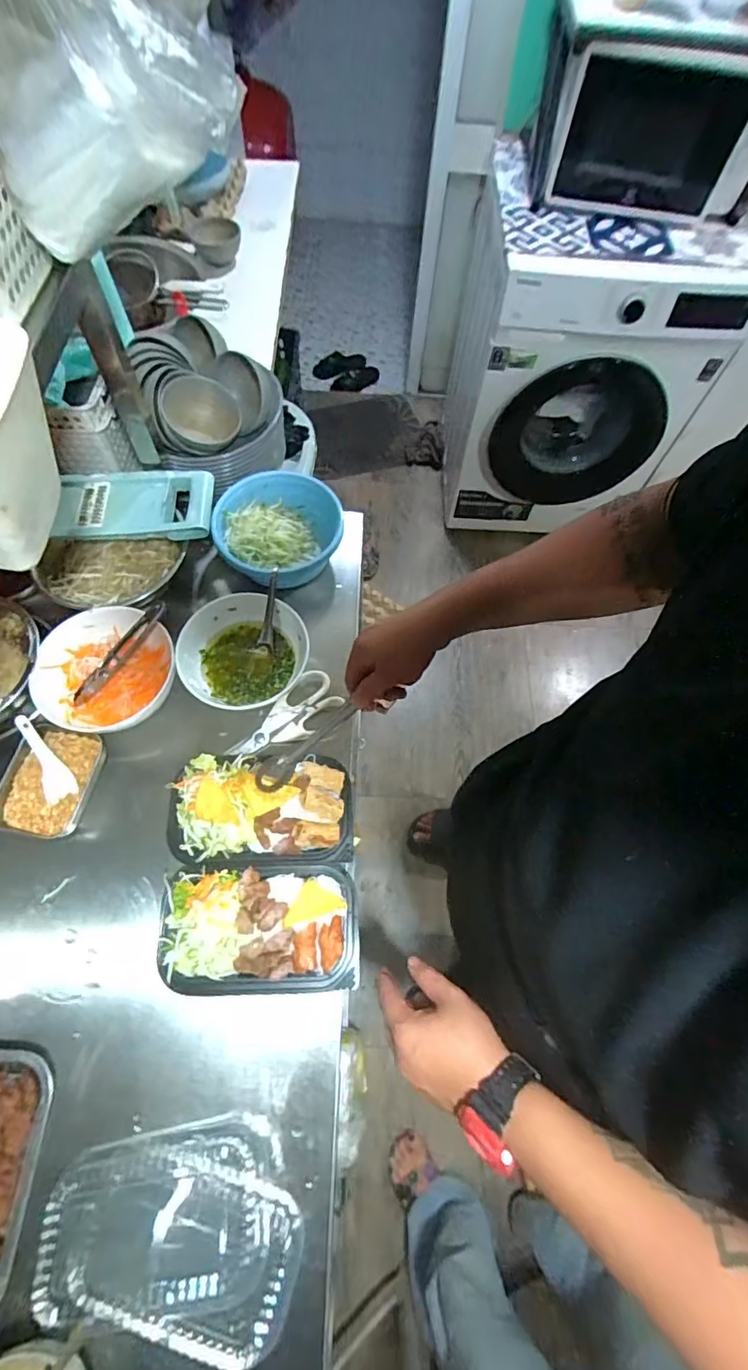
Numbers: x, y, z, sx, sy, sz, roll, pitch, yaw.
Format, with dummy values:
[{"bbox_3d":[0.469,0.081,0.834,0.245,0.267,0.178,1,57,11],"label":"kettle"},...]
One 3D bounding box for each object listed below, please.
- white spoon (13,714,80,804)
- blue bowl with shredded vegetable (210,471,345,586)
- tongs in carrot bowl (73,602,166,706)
[{"bbox_3d":[-0.414,0.091,0.636,0.038,0.014,0.114,-27,97,-14],"label":"white spoon"},{"bbox_3d":[-0.149,-0.236,0.787,0.183,0.066,0.181,1,66,-3],"label":"blue bowl with shredded vegetable"},{"bbox_3d":[-0.337,-0.041,0.679,0.022,0.028,0.173,41,90,14],"label":"tongs in carrot bowl"}]

